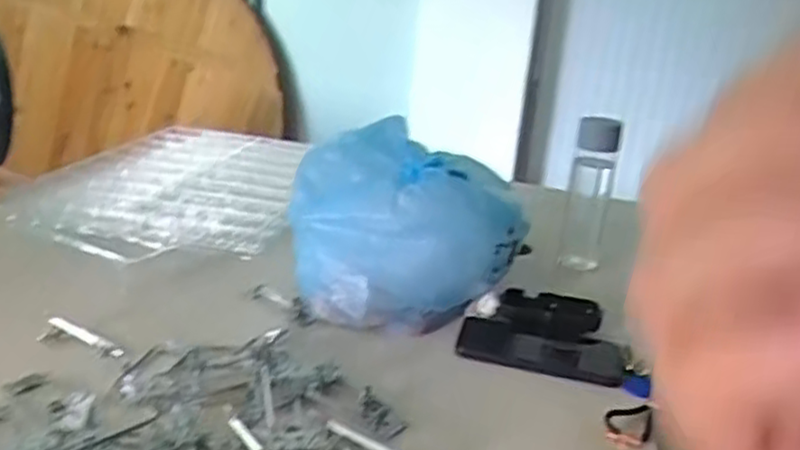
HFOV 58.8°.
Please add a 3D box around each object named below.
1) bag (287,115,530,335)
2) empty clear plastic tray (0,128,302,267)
[{"bbox_3d":[0.006,0.002,0.840,0.254,0.166,0.198,-7,24,-31],"label":"bag"},{"bbox_3d":[-0.310,-0.061,1.010,0.352,0.052,0.434,8,20,8],"label":"empty clear plastic tray"}]

